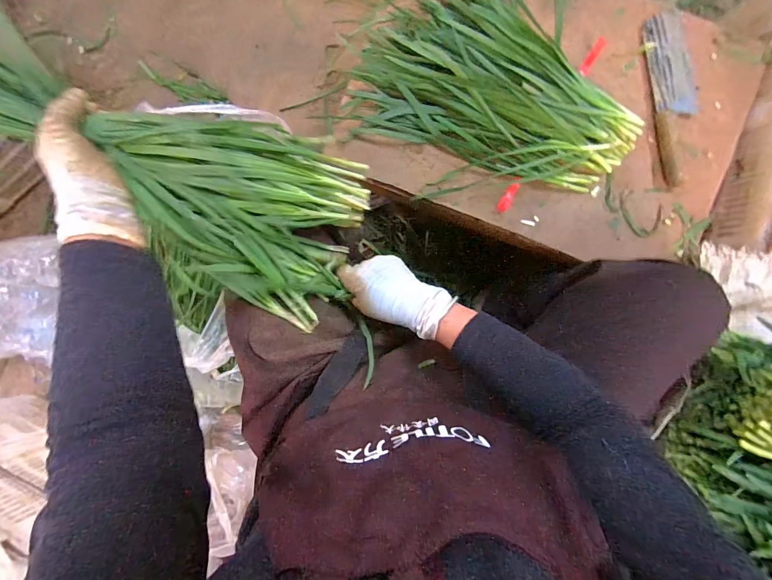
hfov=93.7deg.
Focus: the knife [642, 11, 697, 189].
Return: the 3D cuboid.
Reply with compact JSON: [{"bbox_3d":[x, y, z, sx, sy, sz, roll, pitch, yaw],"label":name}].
[{"bbox_3d":[0.456,-0.302,0.563,0.075,0.021,0.265,-3,88,2],"label":"knife"}]

